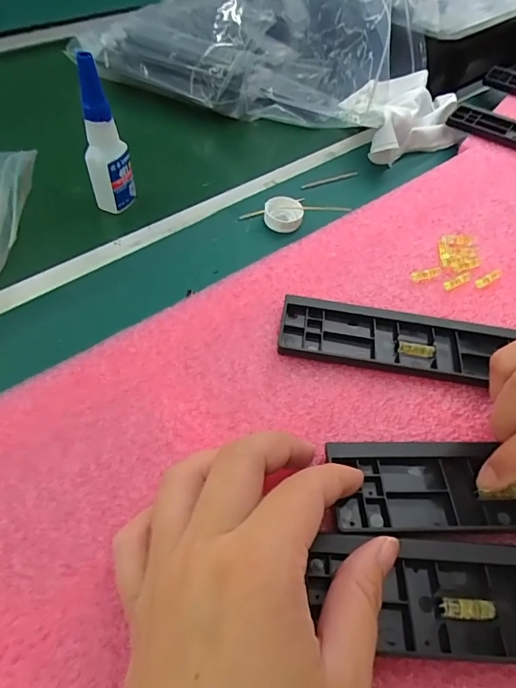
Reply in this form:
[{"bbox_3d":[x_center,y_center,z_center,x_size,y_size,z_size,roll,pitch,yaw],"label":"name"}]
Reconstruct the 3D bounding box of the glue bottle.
[{"bbox_3d":[-0.118,-0.151,0.332,0.025,0.117,0.025,10,55,2],"label":"glue bottle"}]

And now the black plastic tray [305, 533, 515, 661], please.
[{"bbox_3d":[0.093,0.103,0.179,0.140,0.007,0.042,5,50,0],"label":"black plastic tray"}]

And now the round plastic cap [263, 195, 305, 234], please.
[{"bbox_3d":[0.020,-0.103,0.352,0.030,0.016,0.029,2,55,-3],"label":"round plastic cap"}]

